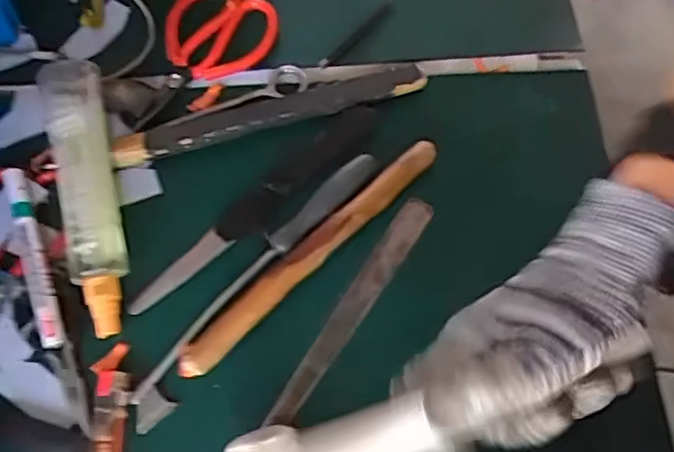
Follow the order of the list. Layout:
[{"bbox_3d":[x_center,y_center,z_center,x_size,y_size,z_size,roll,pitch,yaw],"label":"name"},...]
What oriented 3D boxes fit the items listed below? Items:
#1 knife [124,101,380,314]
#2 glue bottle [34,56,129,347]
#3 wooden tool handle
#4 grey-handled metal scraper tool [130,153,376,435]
[{"bbox_3d":[-0.063,-0.020,0.531,0.243,0.017,0.030,-40,73,-14],"label":"knife"},{"bbox_3d":[-0.192,-0.029,0.513,0.047,0.047,0.219,-14,69,-5],"label":"glue bottle"},{"bbox_3d":[-0.019,0.019,0.510,0.251,0.019,0.026,-42,73,-15],"label":"wooden tool handle"},{"bbox_3d":[-0.062,0.038,0.504,0.031,0.017,0.257,37,73,14],"label":"grey-handled metal scraper tool"}]

